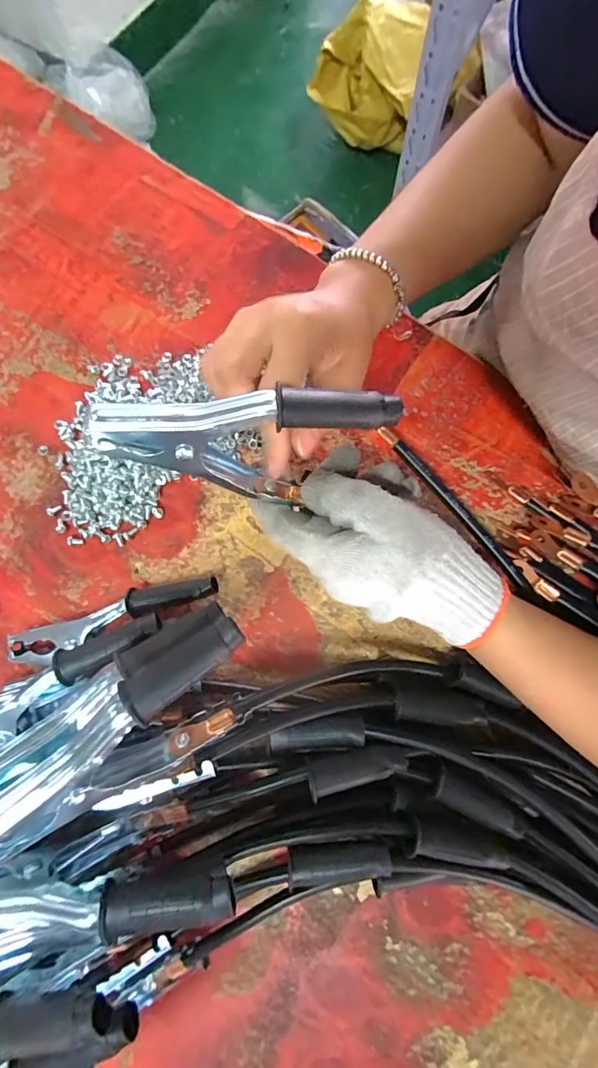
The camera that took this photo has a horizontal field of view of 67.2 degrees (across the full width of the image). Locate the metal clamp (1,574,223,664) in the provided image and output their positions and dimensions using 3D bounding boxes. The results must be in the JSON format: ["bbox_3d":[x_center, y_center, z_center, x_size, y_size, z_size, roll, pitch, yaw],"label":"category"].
[{"bbox_3d":[-0.131,0.059,0.325,0.148,0.021,0.025,-21,79,-4],"label":"metal clamp"}]

